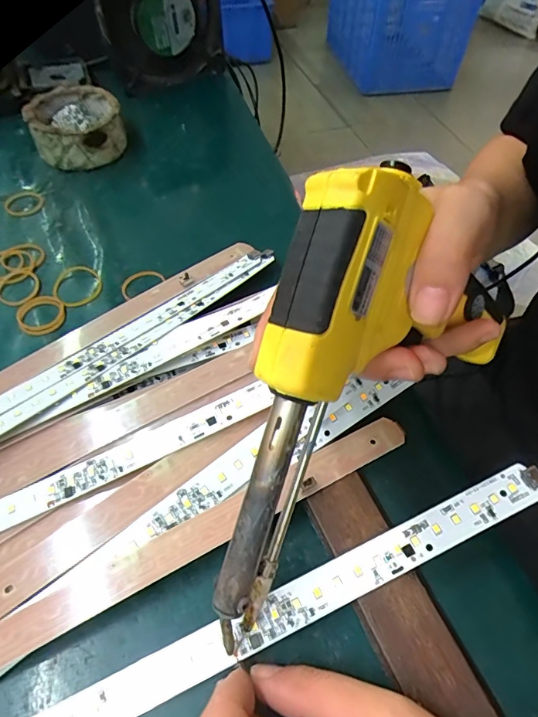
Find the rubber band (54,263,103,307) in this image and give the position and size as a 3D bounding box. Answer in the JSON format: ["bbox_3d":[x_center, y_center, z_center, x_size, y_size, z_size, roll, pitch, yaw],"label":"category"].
[{"bbox_3d":[-0.140,-0.054,0.323,0.033,0.008,0.041,-16,60,-18],"label":"rubber band"}]

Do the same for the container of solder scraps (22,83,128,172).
[{"bbox_3d":[-0.180,-0.217,0.414,0.081,0.038,0.093,-20,57,-15],"label":"container of solder scraps"}]

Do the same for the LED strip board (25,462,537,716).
[{"bbox_3d":[-0.007,0.112,0.185,0.279,0.007,0.018,-24,59,-8],"label":"LED strip board"}]

